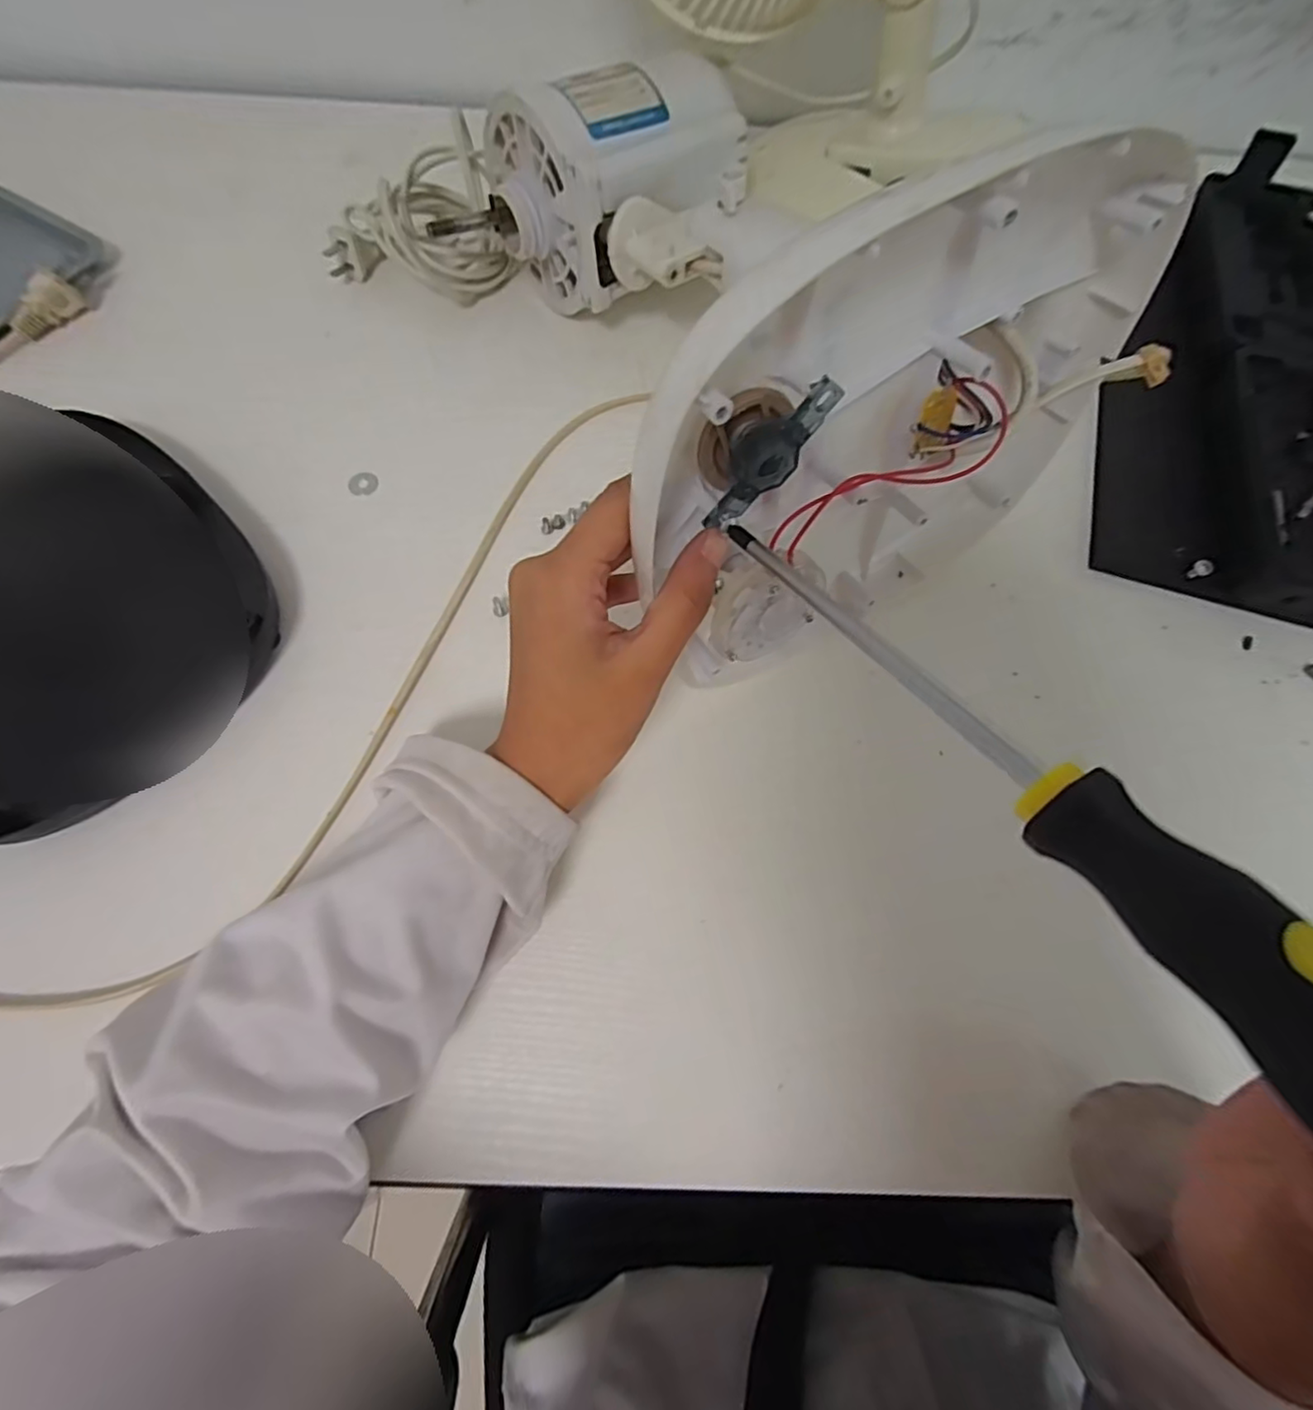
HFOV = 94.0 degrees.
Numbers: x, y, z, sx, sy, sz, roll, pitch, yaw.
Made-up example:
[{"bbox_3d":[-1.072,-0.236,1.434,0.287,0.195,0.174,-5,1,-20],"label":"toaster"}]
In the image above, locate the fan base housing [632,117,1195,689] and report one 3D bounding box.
[{"bbox_3d":[0.095,-0.102,0.243,0.219,0.182,0.058,-31,73,-13],"label":"fan base housing"}]

